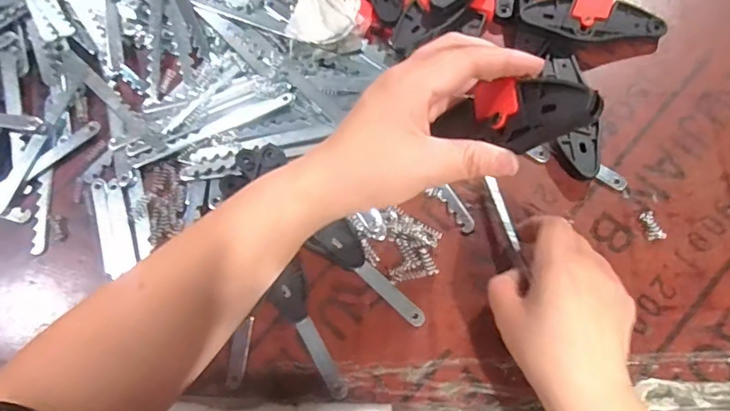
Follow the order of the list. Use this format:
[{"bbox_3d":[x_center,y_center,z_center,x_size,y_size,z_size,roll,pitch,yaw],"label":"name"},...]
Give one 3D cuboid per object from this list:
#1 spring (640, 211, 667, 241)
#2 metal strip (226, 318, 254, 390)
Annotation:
[{"bbox_3d":[0.220,0.015,0.394,0.012,0.006,0.023,-12,71,-1],"label":"spring"},{"bbox_3d":[-0.093,0.108,0.381,0.014,0.006,0.051,11,87,-1],"label":"metal strip"}]

